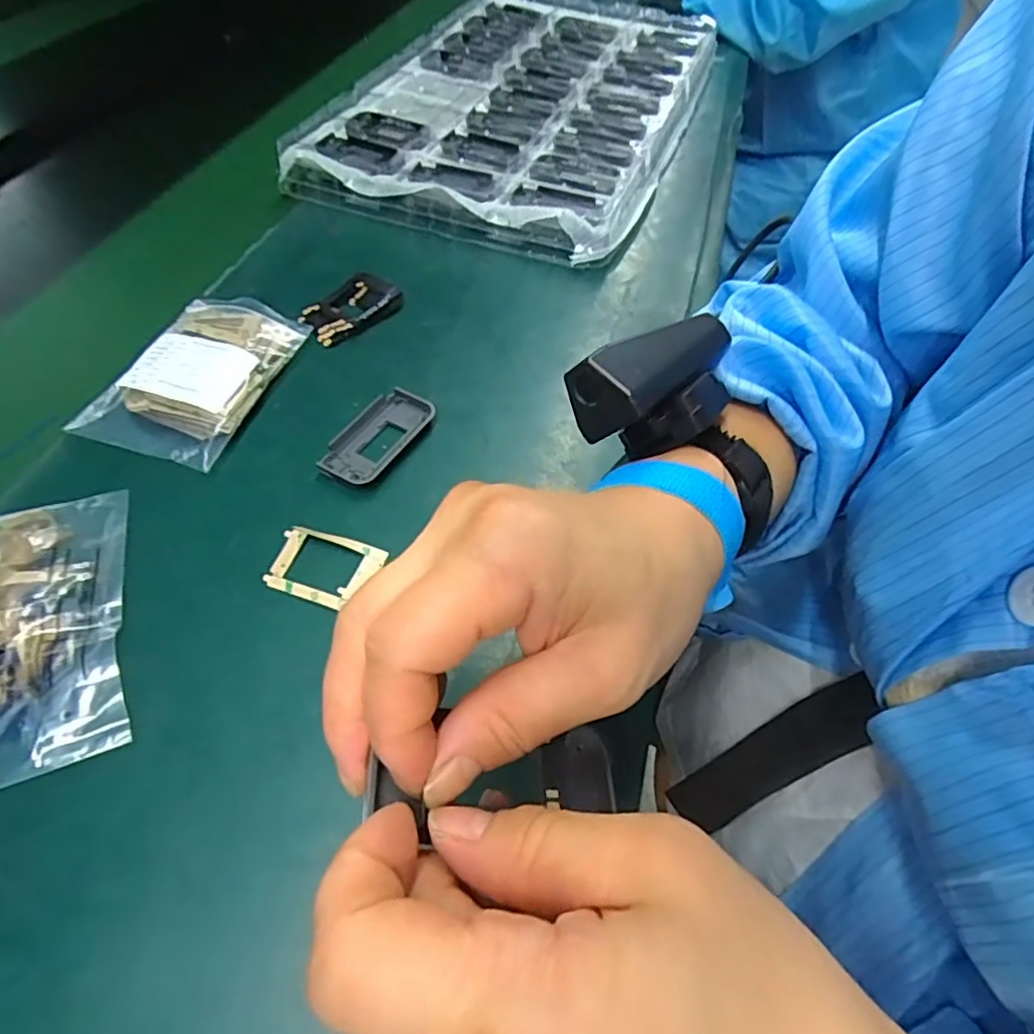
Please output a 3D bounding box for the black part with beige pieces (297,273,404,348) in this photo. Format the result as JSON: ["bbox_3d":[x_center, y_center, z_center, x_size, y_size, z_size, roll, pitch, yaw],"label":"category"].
[{"bbox_3d":[-0.119,-0.150,0.441,0.070,0.015,0.045,-36,62,-25],"label":"black part with beige pieces"}]

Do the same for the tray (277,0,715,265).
[{"bbox_3d":[0.023,-0.450,0.652,0.313,0.049,0.533,17,55,12],"label":"tray"}]

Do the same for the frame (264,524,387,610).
[{"bbox_3d":[-0.099,0.024,0.315,0.053,0.005,0.040,16,55,11],"label":"frame"}]

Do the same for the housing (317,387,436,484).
[{"bbox_3d":[-0.083,-0.049,0.368,0.038,0.010,0.076,28,58,18],"label":"housing"}]

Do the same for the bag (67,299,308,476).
[{"bbox_3d":[-0.199,-0.089,0.384,0.088,0.027,0.128,13,54,9],"label":"bag"}]

